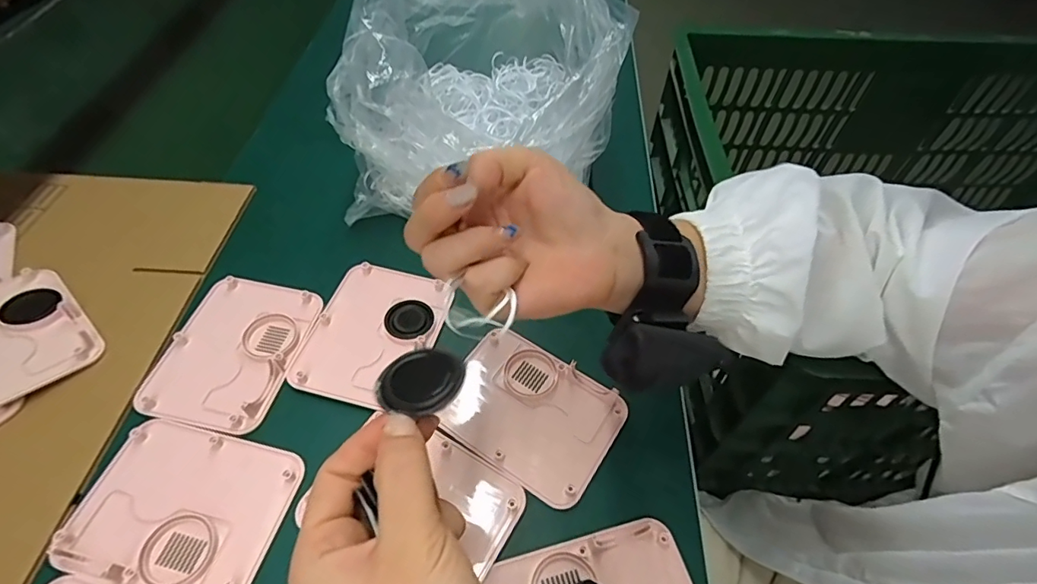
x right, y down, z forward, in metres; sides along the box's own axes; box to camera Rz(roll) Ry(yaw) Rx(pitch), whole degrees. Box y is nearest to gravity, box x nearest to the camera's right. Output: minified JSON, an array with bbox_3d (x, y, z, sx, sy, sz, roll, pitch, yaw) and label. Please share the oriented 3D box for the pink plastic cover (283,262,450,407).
[{"bbox_3d":[-0.114,0.031,0.407,0.098,0.018,0.119,14,53,9],"label":"pink plastic cover"}]

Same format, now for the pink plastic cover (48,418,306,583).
[{"bbox_3d":[-0.213,0.137,0.325,0.121,0.006,0.095,12,53,7],"label":"pink plastic cover"}]

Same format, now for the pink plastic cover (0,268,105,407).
[{"bbox_3d":[-0.389,0.032,0.384,0.124,0.016,0.097,38,61,24],"label":"pink plastic cover"}]

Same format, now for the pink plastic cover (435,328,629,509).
[{"bbox_3d":[0.010,0.086,0.376,0.120,0.010,0.096,28,57,19],"label":"pink plastic cover"}]

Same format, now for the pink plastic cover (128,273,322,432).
[{"bbox_3d":[-0.221,0.043,0.400,0.096,0.011,0.124,10,53,6],"label":"pink plastic cover"}]

